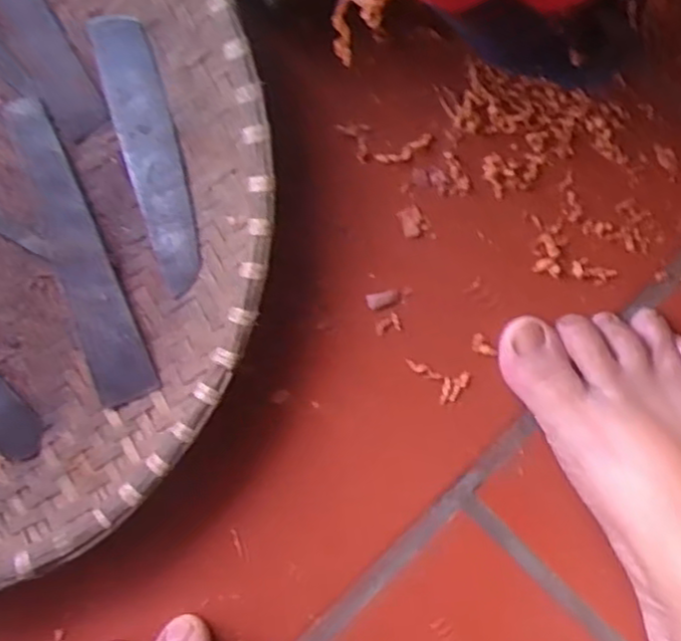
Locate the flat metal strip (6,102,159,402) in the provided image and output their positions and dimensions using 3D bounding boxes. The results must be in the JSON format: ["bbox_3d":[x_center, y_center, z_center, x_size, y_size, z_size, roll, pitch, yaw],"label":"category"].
[{"bbox_3d":[-0.106,-0.027,0.294,0.023,0.004,0.125,-20,92,1],"label":"flat metal strip"}]

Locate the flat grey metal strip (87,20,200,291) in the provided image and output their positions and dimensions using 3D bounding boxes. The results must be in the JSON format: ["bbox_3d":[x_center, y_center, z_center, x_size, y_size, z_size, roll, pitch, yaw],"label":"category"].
[{"bbox_3d":[-0.076,-0.067,0.291,0.022,0.005,0.108,-14,98,-4],"label":"flat grey metal strip"}]

